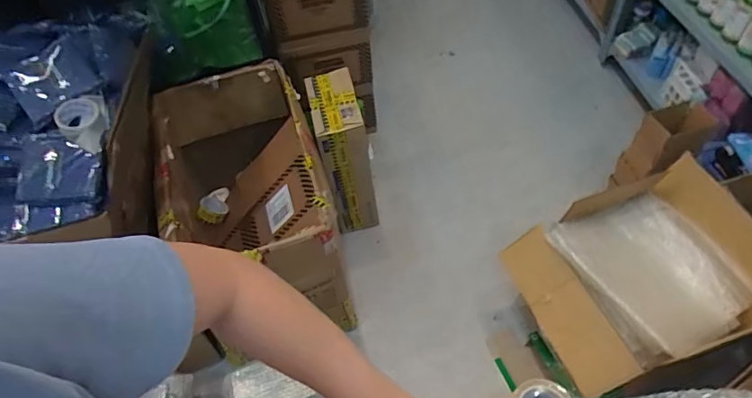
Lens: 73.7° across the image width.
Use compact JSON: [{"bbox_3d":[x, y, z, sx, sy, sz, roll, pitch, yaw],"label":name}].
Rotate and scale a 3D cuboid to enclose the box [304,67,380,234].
[{"bbox_3d":[-0.101,-0.145,1.580,0.139,0.455,0.266,-11,52,-3],"label":"box"}]

